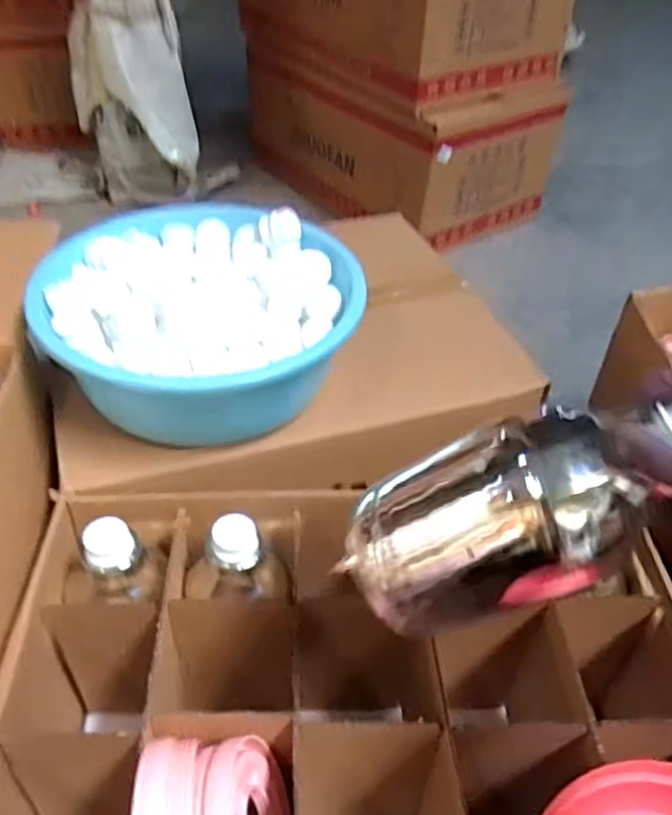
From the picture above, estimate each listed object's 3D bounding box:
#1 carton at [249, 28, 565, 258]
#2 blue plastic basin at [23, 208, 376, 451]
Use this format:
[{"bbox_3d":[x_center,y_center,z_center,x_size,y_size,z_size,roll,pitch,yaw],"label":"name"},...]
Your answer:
[{"bbox_3d":[0.147,-0.705,1.775,0.435,0.310,0.704,-26,50,-28],"label":"carton"},{"bbox_3d":[-0.161,-0.118,0.856,0.344,0.137,0.330,2,42,-2],"label":"blue plastic basin"}]

